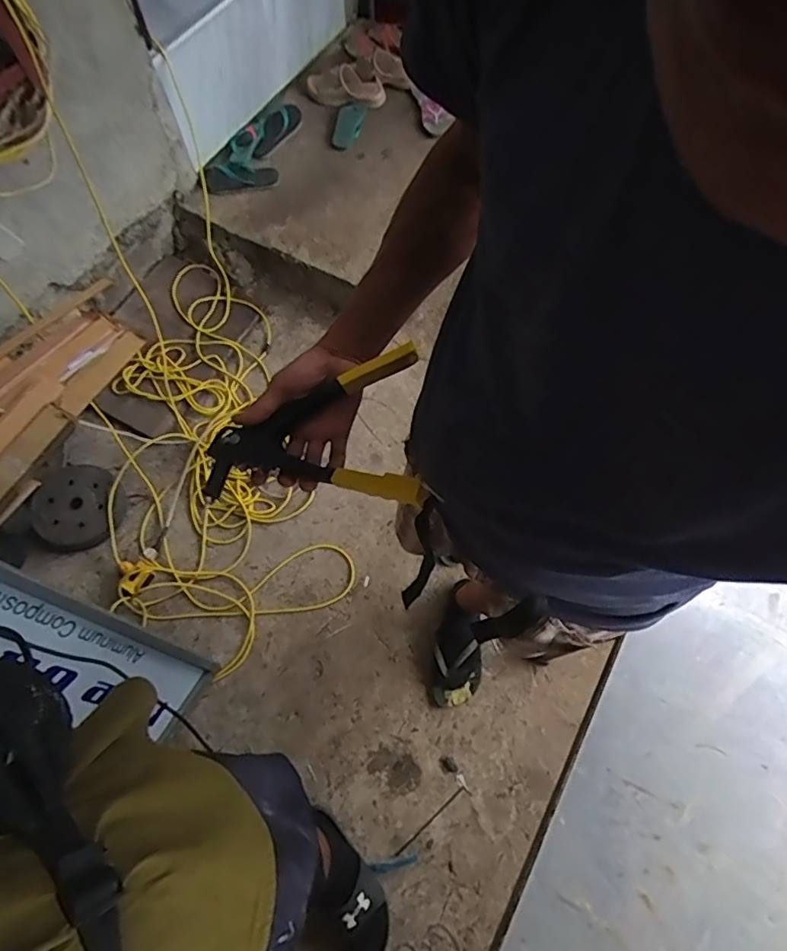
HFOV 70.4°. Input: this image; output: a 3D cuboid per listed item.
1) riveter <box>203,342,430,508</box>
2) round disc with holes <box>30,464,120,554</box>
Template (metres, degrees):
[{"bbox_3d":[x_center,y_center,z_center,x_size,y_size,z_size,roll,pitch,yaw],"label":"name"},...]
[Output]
[{"bbox_3d":[-0.074,-0.044,0.572,0.231,0.035,0.162,0,67,19],"label":"riveter"},{"bbox_3d":[-0.786,0.075,1.389,0.210,0.044,0.218,33,62,-9],"label":"round disc with holes"}]

